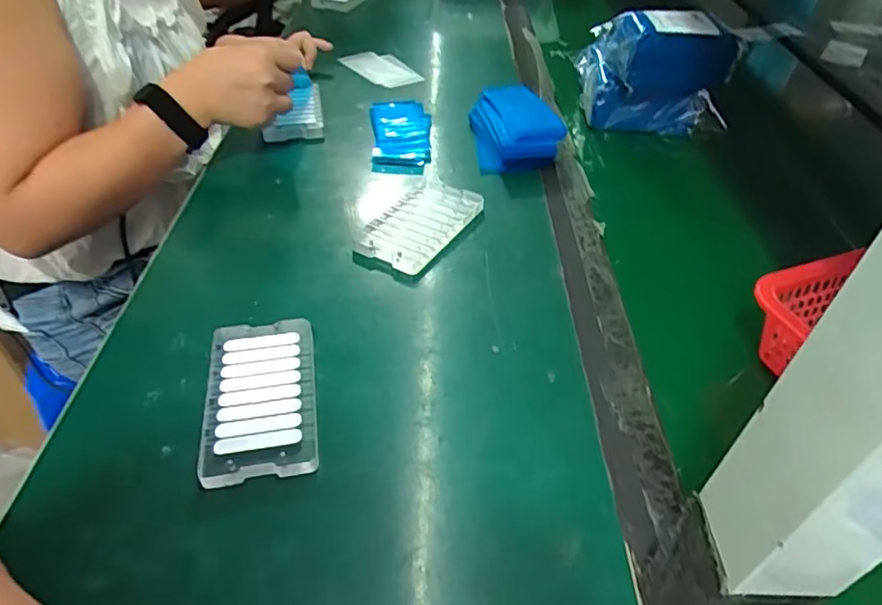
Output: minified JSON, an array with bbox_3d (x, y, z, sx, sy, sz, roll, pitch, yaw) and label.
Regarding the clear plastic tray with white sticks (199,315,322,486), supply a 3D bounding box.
[{"bbox_3d":[-0.117,0.060,0.384,0.068,0.015,0.118,-6,43,-9],"label":"clear plastic tray with white sticks"}]

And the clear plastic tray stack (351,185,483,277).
[{"bbox_3d":[-0.018,-0.070,0.525,0.062,0.014,0.114,23,46,22],"label":"clear plastic tray stack"}]

